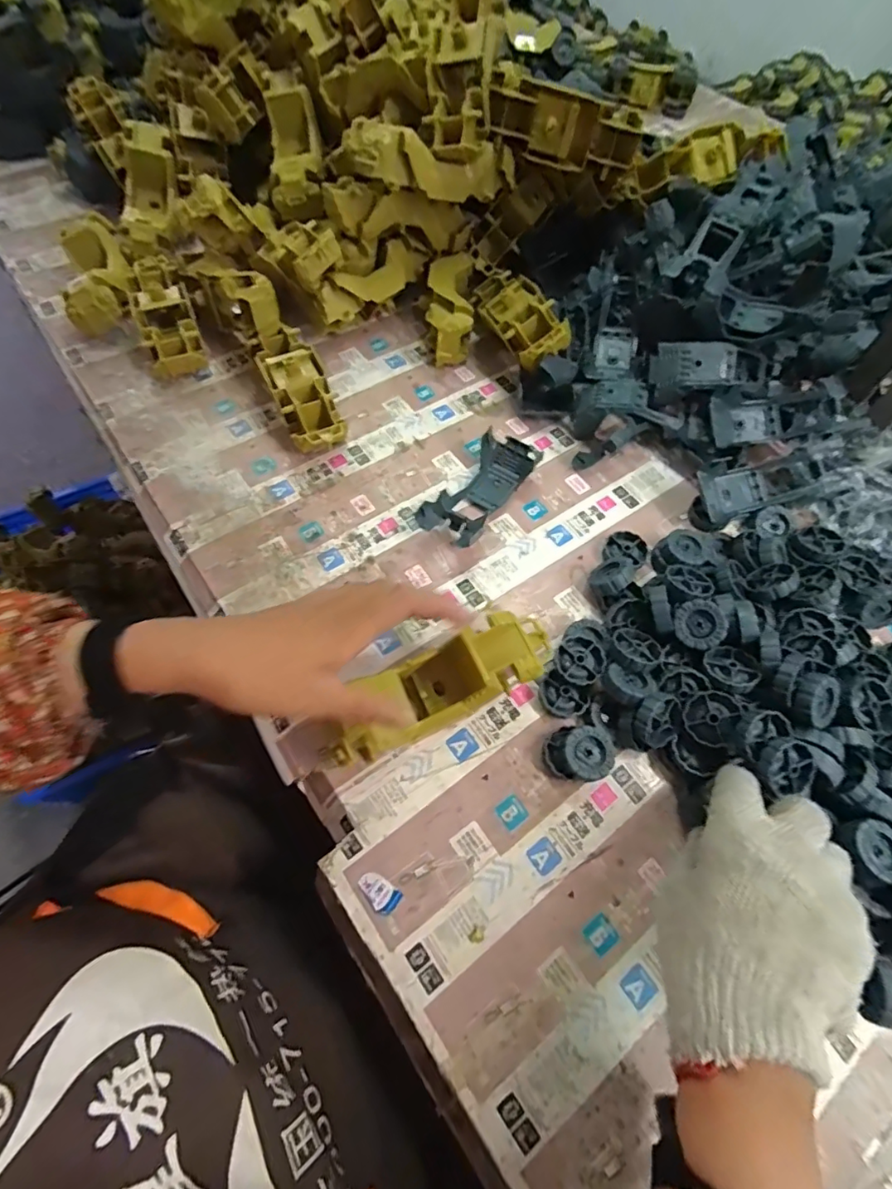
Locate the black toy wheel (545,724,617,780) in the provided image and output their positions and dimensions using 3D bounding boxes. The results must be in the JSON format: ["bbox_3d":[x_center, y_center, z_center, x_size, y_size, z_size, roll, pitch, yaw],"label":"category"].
[{"bbox_3d":[0.099,0.117,0.389,0.047,0.024,0.037,4,64,-1],"label":"black toy wheel"}]

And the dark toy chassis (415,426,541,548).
[{"bbox_3d":[0.033,-0.097,0.490,0.055,0.035,0.135,31,66,12],"label":"dark toy chassis"}]

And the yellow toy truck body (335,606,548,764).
[{"bbox_3d":[-0.004,0.065,0.381,0.162,0.053,0.056,-31,67,7],"label":"yellow toy truck body"}]

